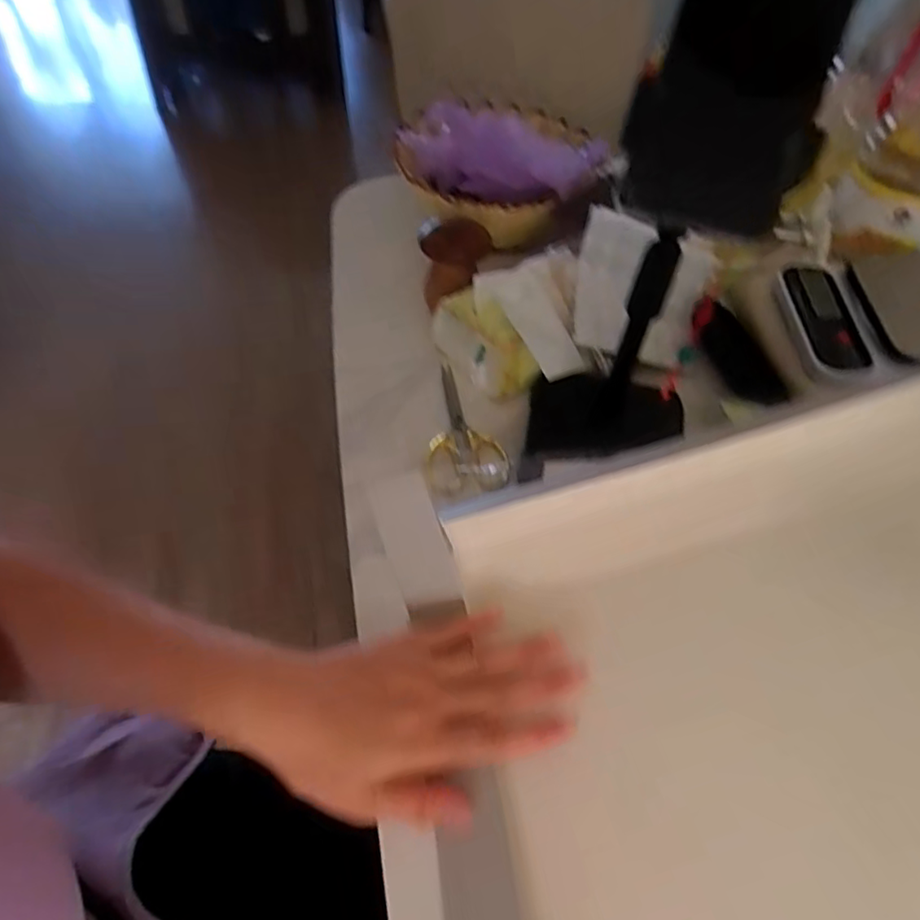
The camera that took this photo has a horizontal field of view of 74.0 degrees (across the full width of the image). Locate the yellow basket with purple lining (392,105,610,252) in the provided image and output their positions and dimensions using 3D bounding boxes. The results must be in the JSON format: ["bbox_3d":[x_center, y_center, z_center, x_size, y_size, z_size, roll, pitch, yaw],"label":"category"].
[{"bbox_3d":[0.041,-0.300,0.613,0.193,0.075,0.194,2,52,-2],"label":"yellow basket with purple lining"}]

